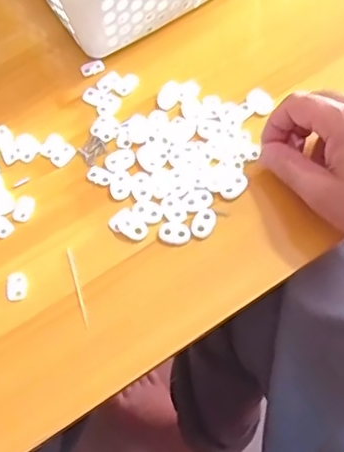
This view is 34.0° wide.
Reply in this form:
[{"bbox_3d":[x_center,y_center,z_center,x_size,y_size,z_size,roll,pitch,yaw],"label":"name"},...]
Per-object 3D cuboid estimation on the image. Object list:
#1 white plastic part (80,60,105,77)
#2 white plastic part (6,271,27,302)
[{"bbox_3d":[-0.065,-0.130,0.466,0.020,0.005,0.011,-19,69,-5],"label":"white plastic part"},{"bbox_3d":[-0.111,0.043,0.403,0.015,0.004,0.021,-7,69,0],"label":"white plastic part"}]

